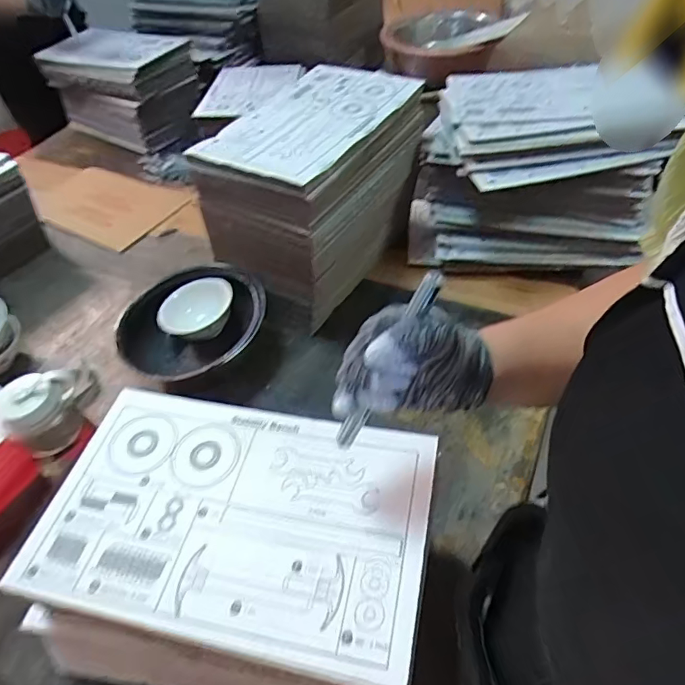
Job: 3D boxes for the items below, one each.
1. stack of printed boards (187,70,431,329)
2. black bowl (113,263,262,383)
[{"bbox_3d":[-0.040,-0.277,0.925,0.223,0.269,0.378,21,52,23],"label":"stack of printed boards"},{"bbox_3d":[-0.247,-0.017,0.878,0.234,0.105,0.235,-3,47,3],"label":"black bowl"}]

